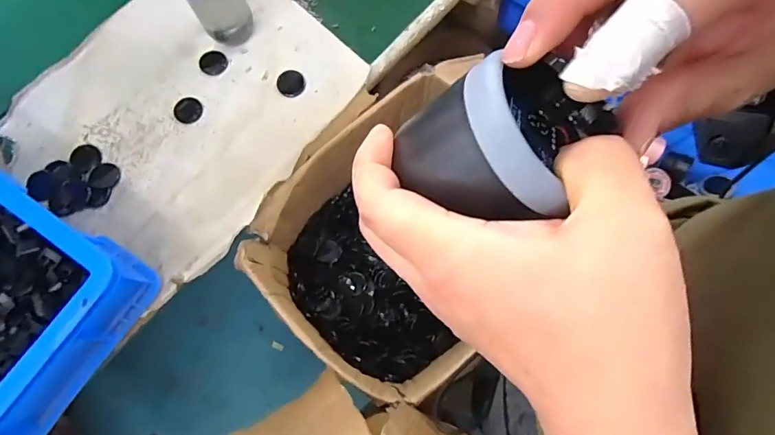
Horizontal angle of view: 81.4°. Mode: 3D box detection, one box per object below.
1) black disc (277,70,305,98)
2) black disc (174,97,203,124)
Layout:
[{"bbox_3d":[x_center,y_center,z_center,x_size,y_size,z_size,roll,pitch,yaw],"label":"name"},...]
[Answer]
[{"bbox_3d":[-0.132,-0.184,0.612,0.036,0.012,0.041,-17,75,-3],"label":"black disc"},{"bbox_3d":[-0.270,-0.146,0.609,0.037,0.004,0.037,0,75,1],"label":"black disc"}]

